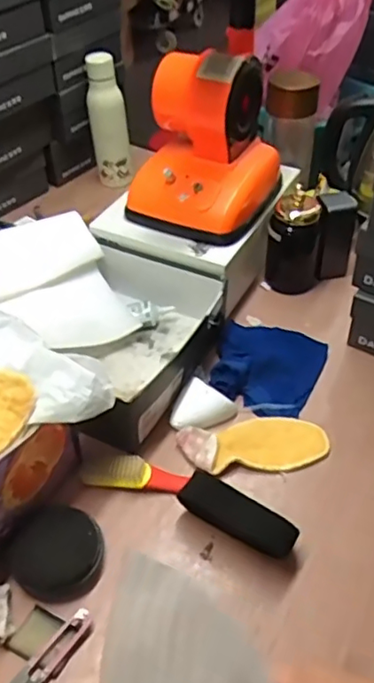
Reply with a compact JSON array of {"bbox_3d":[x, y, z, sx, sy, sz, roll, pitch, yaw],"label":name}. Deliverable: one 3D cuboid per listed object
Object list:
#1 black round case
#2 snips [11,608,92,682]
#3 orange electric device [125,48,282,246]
[{"bbox_3d":[-0.138,0.218,0.645,0.099,0.036,0.097,-3,44,-2],"label":"black round case"},{"bbox_3d":[-0.131,0.299,0.578,0.027,0.013,0.102,31,52,28],"label":"snips"},{"bbox_3d":[0.027,-0.282,0.864,0.172,0.196,0.195,21,48,20],"label":"orange electric device"}]

